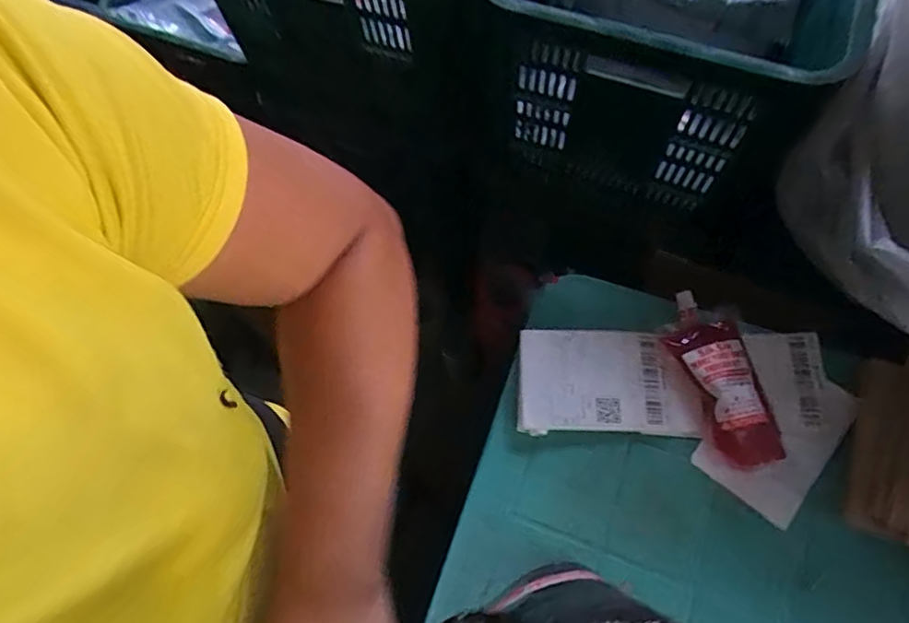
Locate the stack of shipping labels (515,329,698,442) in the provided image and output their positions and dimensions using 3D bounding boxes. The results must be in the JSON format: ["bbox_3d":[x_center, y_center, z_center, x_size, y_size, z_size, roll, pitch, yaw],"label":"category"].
[{"bbox_3d":[0.150,0.069,0.553,0.172,0.011,0.100,0,68,3],"label":"stack of shipping labels"}]

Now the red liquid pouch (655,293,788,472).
[{"bbox_3d":[0.255,0.062,0.540,0.078,0.033,0.169,-4,67,1],"label":"red liquid pouch"}]

